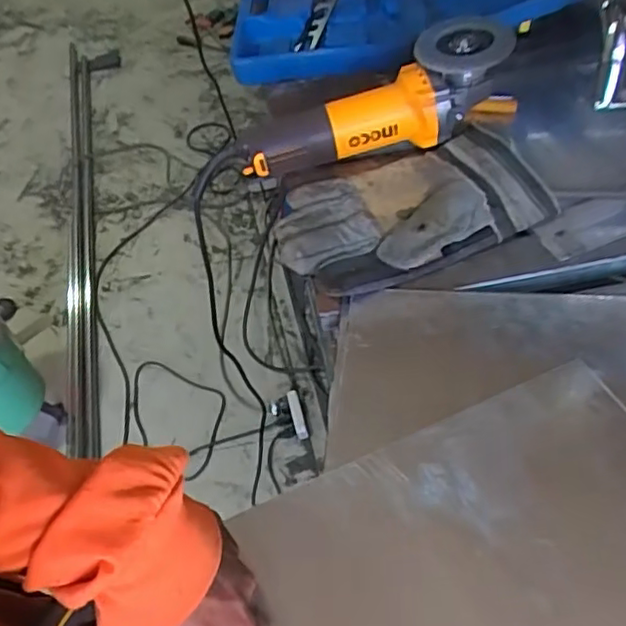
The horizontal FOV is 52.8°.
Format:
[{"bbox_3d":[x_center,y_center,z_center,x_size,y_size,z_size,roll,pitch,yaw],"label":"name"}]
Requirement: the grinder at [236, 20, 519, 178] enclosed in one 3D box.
[{"bbox_3d":[0.070,-0.223,0.652,0.306,0.103,0.089,-13,50,-6],"label":"grinder"}]

